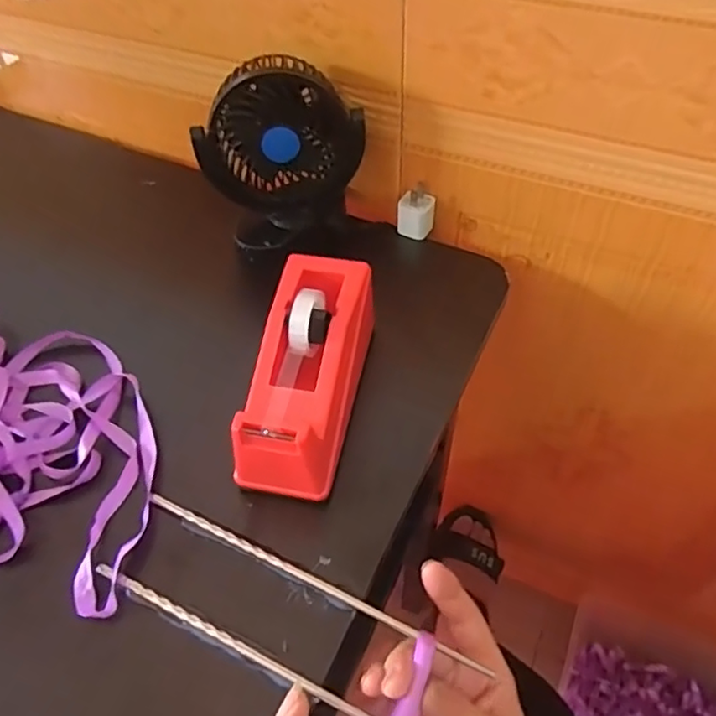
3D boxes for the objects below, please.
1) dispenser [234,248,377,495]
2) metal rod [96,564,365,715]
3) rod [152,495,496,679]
[{"bbox_3d":[-0.034,0.008,0.399,0.062,0.069,0.155,9,54,10],"label":"dispenser"},{"bbox_3d":[-0.062,0.157,0.332,0.201,0.011,0.005,21,58,17],"label":"metal rod"},{"bbox_3d":[-0.037,0.125,0.360,0.202,0.010,0.006,22,58,15],"label":"rod"}]

